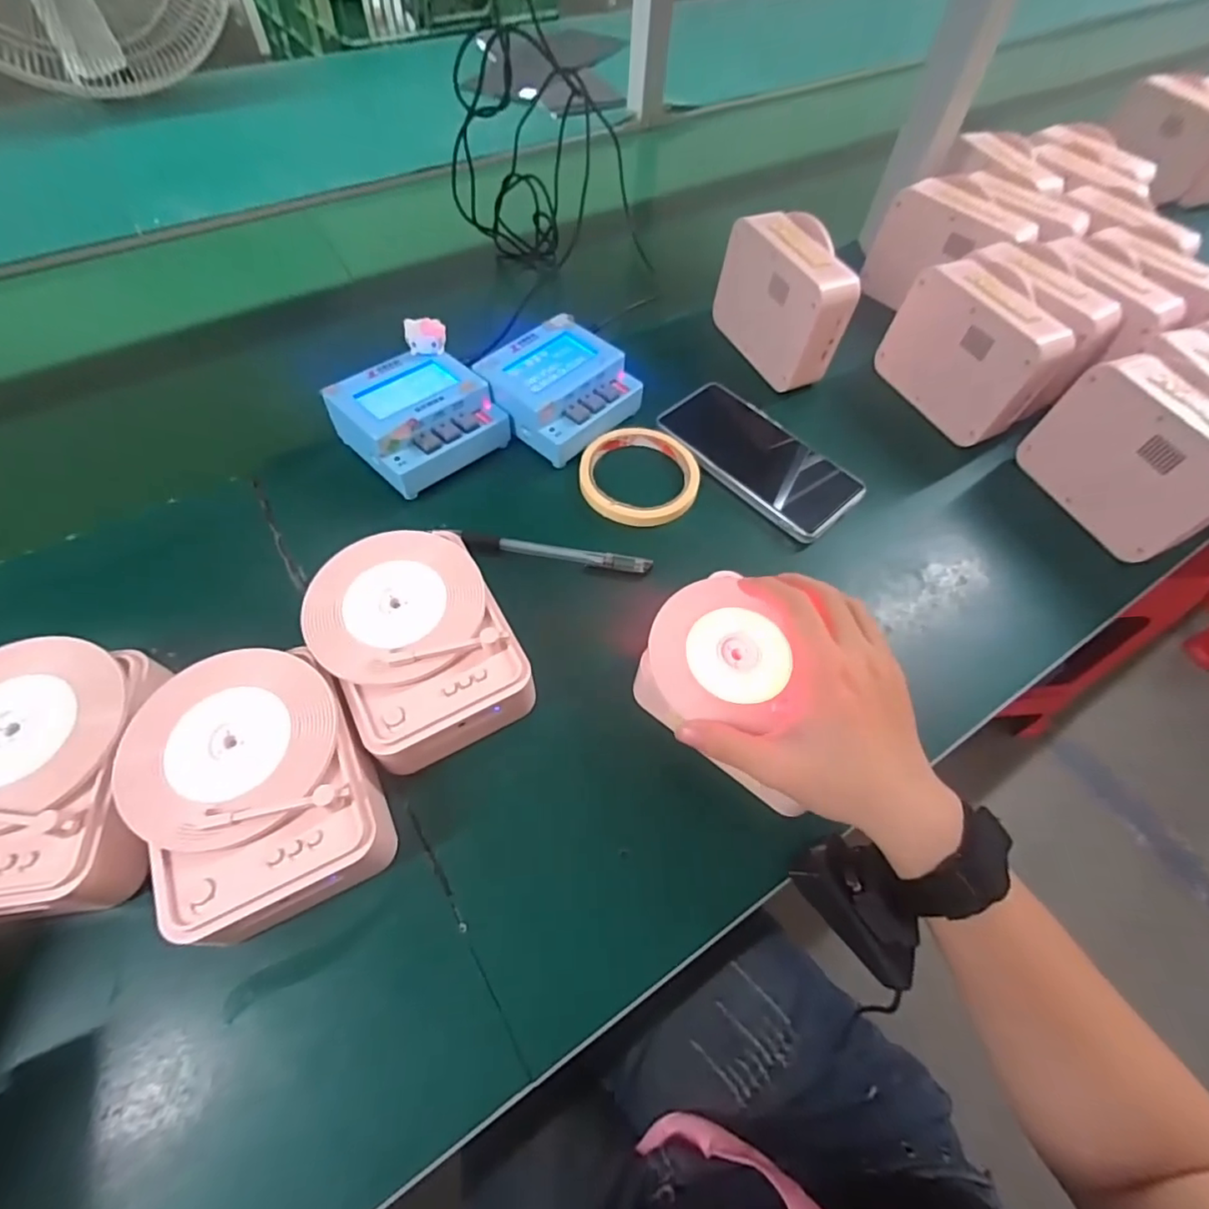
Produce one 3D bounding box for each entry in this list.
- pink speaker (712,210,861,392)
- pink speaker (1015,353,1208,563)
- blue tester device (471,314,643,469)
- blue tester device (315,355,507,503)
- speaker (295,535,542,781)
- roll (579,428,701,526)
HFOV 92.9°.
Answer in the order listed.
[{"bbox_3d":[0.159,-0.267,0.510,0.055,0.108,0.125,-24,60,-15],"label":"pink speaker"},{"bbox_3d":[0.399,-0.110,0.428,0.054,0.099,0.129,-20,62,-14],"label":"pink speaker"},{"bbox_3d":[-0.035,-0.173,0.476,0.094,0.062,0.100,39,65,19],"label":"blue tester device"},{"bbox_3d":[-0.143,-0.146,0.446,0.106,0.044,0.097,-38,67,-22],"label":"blue tester device"},{"bbox_3d":[-0.111,0.025,0.350,0.098,0.058,0.135,-25,63,-16],"label":"speaker"},{"bbox_3d":[0.028,-0.101,0.457,0.092,0.021,0.091,1,59,-2],"label":"roll"}]

